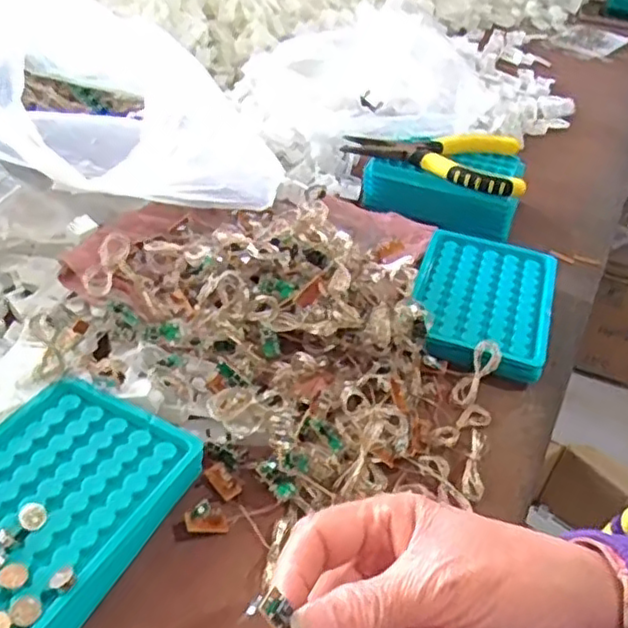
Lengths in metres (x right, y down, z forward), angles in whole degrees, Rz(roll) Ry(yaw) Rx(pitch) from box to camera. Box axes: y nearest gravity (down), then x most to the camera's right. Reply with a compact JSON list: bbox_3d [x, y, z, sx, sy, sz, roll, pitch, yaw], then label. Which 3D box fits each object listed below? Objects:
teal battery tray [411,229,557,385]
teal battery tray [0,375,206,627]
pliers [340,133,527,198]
[{"bbox_3d":[0.121,-0.010,0.481,0.096,0.021,0.133,17,40,12],"label":"teal battery tray"},{"bbox_3d":[-0.126,0.092,0.313,0.104,0.024,0.135,21,41,16],"label":"teal battery tray"},{"bbox_3d":[0.105,-0.143,0.586,0.153,0.019,0.099,11,40,5],"label":"pliers"}]

